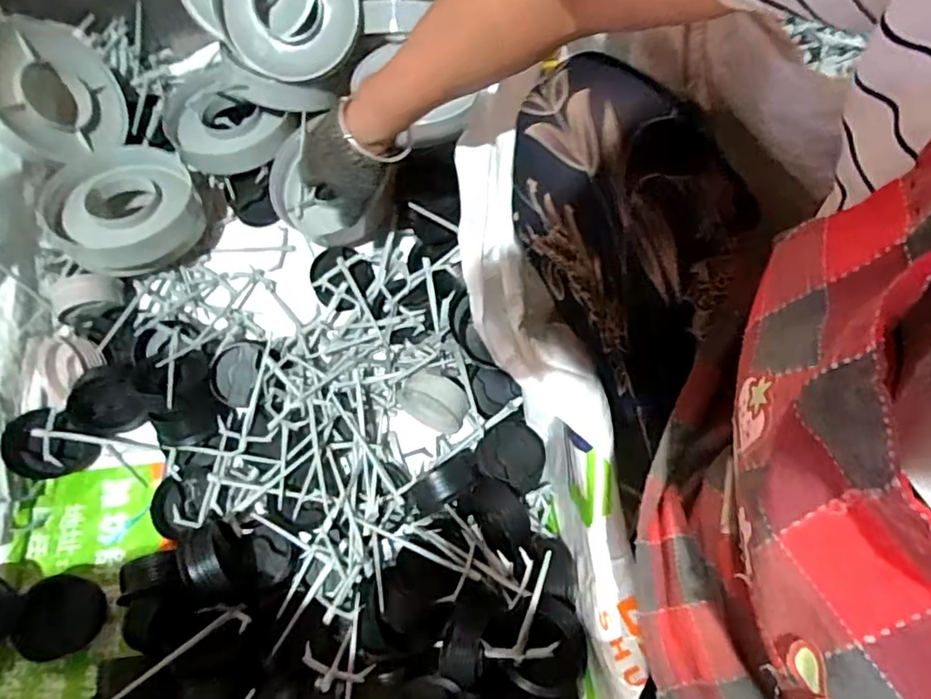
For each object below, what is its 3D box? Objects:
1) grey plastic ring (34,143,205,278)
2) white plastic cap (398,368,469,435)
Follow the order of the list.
[{"bbox_3d":[-0.399,-0.166,0.671,0.162,0.056,0.148,0,70,0],"label":"grey plastic ring"},{"bbox_3d":[-0.034,0.055,0.614,0.072,0.076,0.021,19,50,4],"label":"white plastic cap"}]

